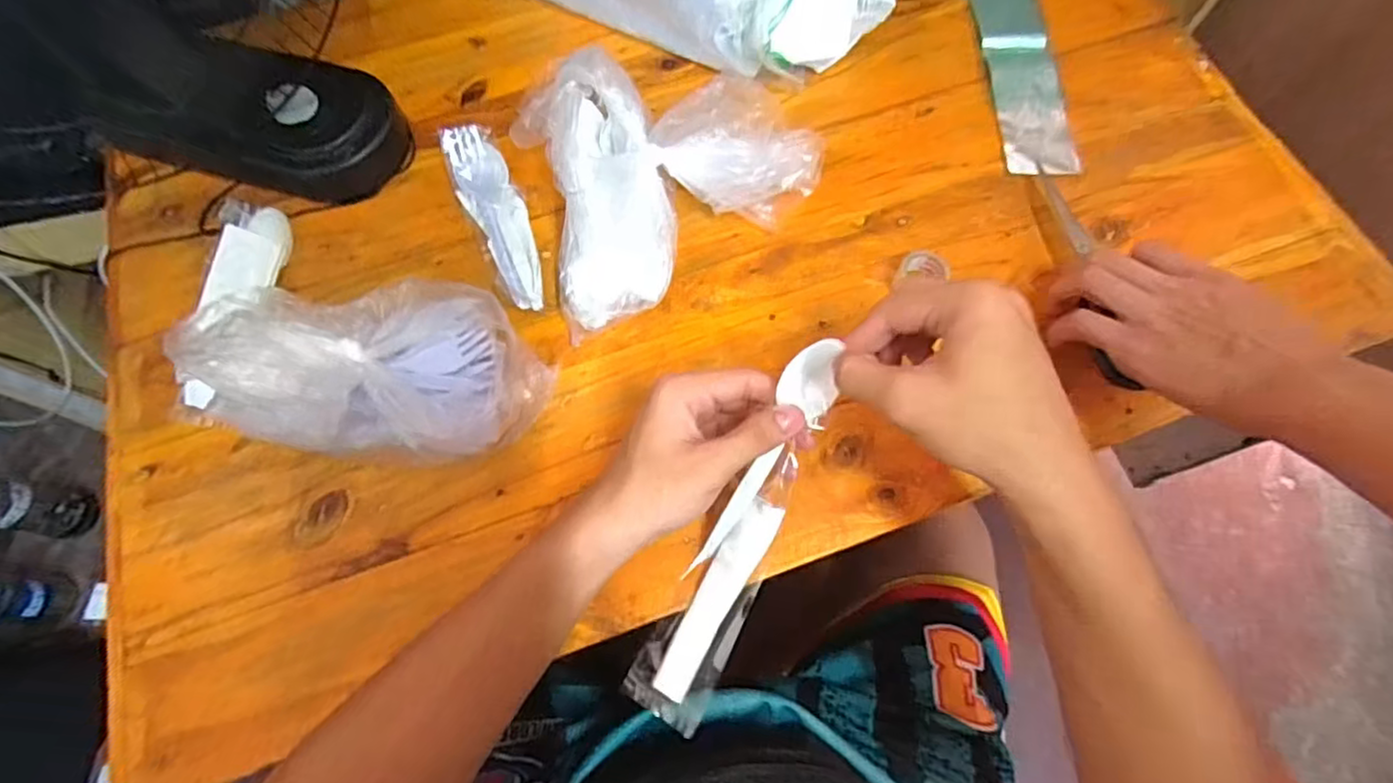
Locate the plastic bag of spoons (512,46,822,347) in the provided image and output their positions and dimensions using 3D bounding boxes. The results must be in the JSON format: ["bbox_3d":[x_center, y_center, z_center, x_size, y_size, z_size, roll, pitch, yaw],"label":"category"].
[{"bbox_3d":[-0.020,-0.160,0.436,0.192,0.094,0.174,-18,71,-6],"label":"plastic bag of spoons"}]

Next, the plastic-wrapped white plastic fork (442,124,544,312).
[{"bbox_3d":[-0.145,-0.128,0.464,0.039,0.026,0.156,-24,72,-8],"label":"plastic-wrapped white plastic fork"}]

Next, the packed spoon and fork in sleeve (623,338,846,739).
[{"bbox_3d":[0.025,0.082,0.364,0.045,0.024,0.235,25,100,9],"label":"packed spoon and fork in sleeve"}]

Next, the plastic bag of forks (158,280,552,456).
[{"bbox_3d":[-0.194,-0.016,0.387,0.184,0.093,0.105,-6,70,-2],"label":"plastic bag of forks"}]

